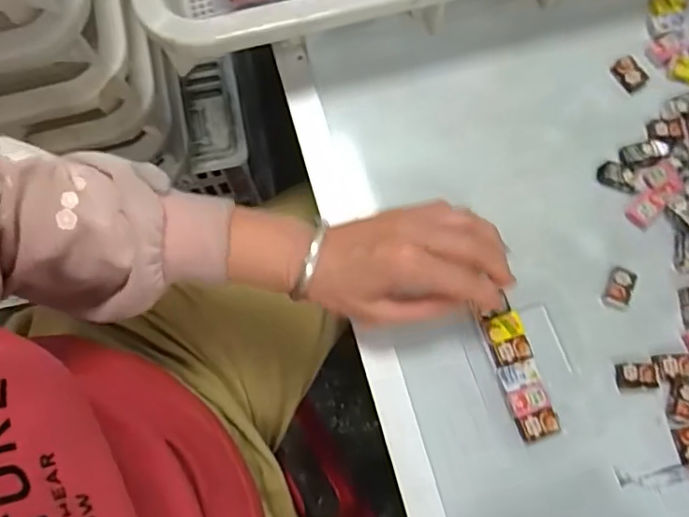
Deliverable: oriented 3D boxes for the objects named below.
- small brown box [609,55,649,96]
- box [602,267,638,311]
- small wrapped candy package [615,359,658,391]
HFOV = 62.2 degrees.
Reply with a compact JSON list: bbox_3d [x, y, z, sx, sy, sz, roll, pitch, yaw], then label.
[{"bbox_3d":[0.224,-0.144,0.448,0.020,0.008,0.028,-35,77,-7],"label":"small brown box"},{"bbox_3d":[0.196,0.022,0.406,0.019,0.009,0.028,22,77,7],"label":"box"},{"bbox_3d":[0.200,0.080,0.391,0.026,0.006,0.019,-8,75,0],"label":"small wrapped candy package"}]

